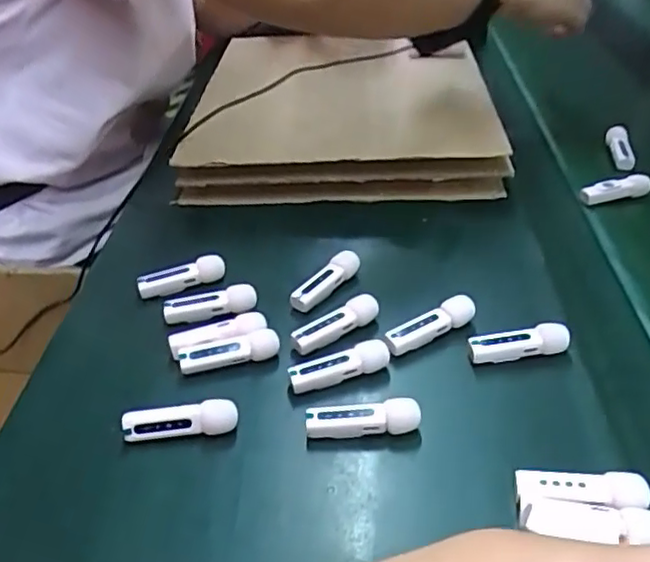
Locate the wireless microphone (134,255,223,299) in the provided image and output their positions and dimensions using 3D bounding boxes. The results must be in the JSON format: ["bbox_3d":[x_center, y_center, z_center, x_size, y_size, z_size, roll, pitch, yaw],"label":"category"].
[{"bbox_3d":[-0.107,-0.002,0.480,0.064,0.018,0.017,-14,40,-19],"label":"wireless microphone"}]

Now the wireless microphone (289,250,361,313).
[{"bbox_3d":[0.000,-0.001,0.468,0.015,0.017,0.059,30,46,33],"label":"wireless microphone"}]

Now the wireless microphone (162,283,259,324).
[{"bbox_3d":[-0.081,0.016,0.452,0.064,0.016,0.023,0,37,-1],"label":"wireless microphone"}]

